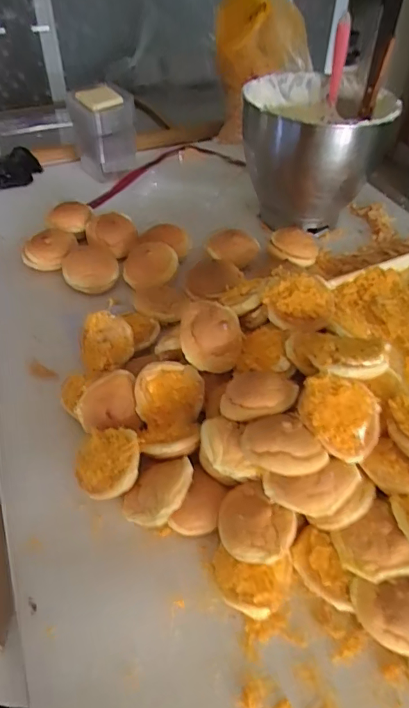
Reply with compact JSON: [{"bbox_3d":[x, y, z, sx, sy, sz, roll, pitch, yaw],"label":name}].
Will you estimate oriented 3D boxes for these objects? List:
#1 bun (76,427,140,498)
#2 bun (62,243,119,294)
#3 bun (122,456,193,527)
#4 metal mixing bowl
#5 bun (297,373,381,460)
[{"bbox_3d":[-0.098,0.113,0.504,0.071,0.031,0.077,-15,50,18],"label":"bun"},{"bbox_3d":[-0.177,-0.140,0.748,0.080,0.032,0.084,-7,47,-7],"label":"bun"},{"bbox_3d":[-0.042,0.138,0.486,0.060,0.027,0.077,12,49,43],"label":"bun"},{"bbox_3d":[0.190,-0.360,0.869,0.229,0.210,0.230,1,46,-1],"label":"metal mixing bowl"},{"bbox_3d":[0.128,0.062,0.465,0.076,0.035,0.074,15,74,-2],"label":"bun"}]

